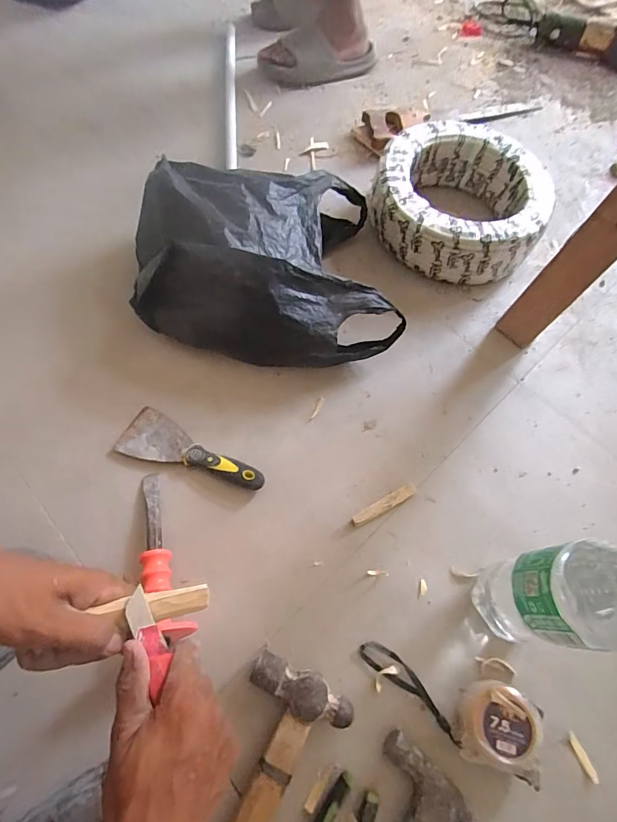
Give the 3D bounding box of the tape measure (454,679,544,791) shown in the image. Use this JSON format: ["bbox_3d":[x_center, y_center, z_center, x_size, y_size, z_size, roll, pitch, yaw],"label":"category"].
[{"bbox_3d":[0.191,0.316,0.424,0.072,0.048,0.073,15,65,6],"label":"tape measure"}]

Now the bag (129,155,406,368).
[{"bbox_3d":[-0.059,-0.227,0.624,0.377,0.139,0.312,2,65,-1],"label":"bag"}]

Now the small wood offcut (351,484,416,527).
[{"bbox_3d":[0.095,0.119,0.528,0.088,0.012,0.016,-27,68,-14],"label":"small wood offcut"}]

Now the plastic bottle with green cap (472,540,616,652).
[{"bbox_3d":[0.222,0.164,0.373,0.069,0.272,0.079,-10,66,-6],"label":"plastic bottle with green cap"}]

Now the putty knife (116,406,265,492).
[{"bbox_3d":[-0.150,0.050,0.551,0.200,0.021,0.067,17,66,7],"label":"putty knife"}]

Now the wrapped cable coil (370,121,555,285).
[{"bbox_3d":[0.249,-0.345,0.709,0.265,0.105,0.267,1,65,-1],"label":"wrapped cable coil"}]

